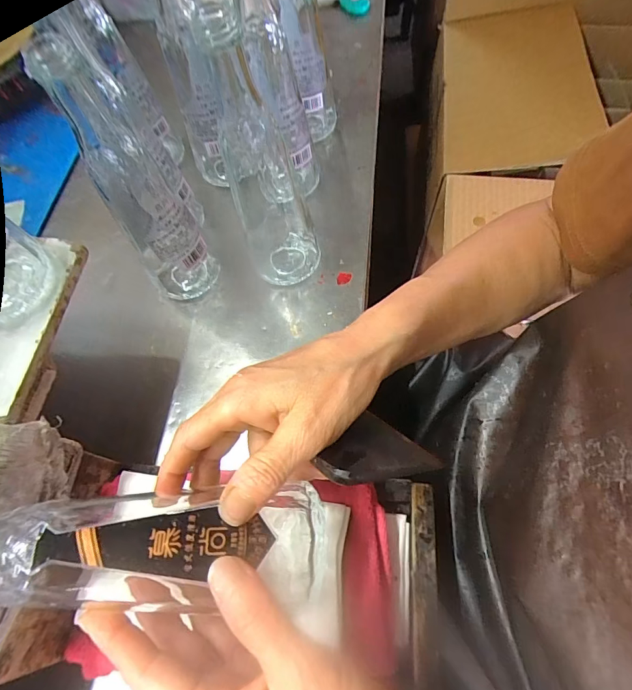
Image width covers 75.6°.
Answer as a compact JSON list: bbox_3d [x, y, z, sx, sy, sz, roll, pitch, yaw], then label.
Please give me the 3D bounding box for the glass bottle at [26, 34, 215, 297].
[{"bbox_3d":[-0.127,-0.110,0.321,0.059,0.197,0.056,-20,66,-9],"label":"glass bottle"}]

